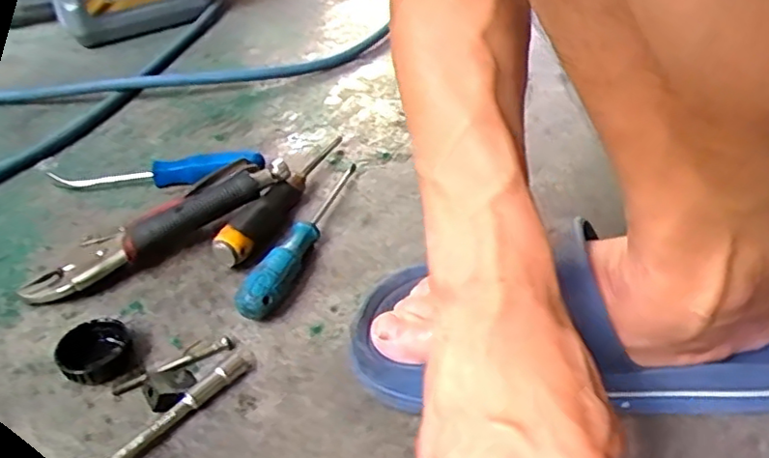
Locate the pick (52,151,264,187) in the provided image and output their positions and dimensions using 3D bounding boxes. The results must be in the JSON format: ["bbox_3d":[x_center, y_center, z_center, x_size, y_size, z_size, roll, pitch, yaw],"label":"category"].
[{"bbox_3d":[-0.212,-0.053,0.584,0.199,0.027,0.020,-2,38,1],"label":"pick"}]

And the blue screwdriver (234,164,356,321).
[{"bbox_3d":[-0.058,-0.003,0.501,0.023,0.031,0.200,10,40,16],"label":"blue screwdriver"}]

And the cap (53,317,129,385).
[{"bbox_3d":[-0.191,0.081,0.412,0.044,0.017,0.044,-2,38,1],"label":"cap"}]

